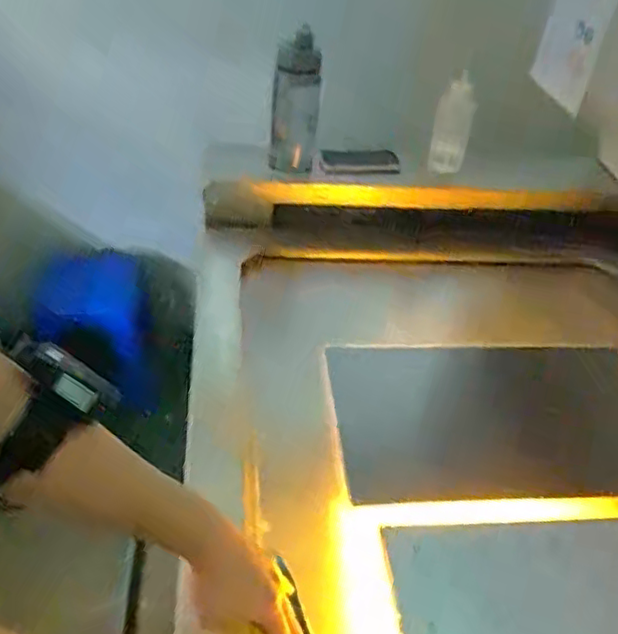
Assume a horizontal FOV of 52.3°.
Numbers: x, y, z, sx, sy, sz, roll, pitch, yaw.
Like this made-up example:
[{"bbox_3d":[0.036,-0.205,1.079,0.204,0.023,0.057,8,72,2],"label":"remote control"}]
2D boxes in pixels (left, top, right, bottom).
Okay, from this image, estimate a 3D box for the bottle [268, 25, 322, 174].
[{"bbox_3d":[-0.024,-0.371,1.103,0.081,0.243,0.071,5,39,-2],"label":"bottle"}]

